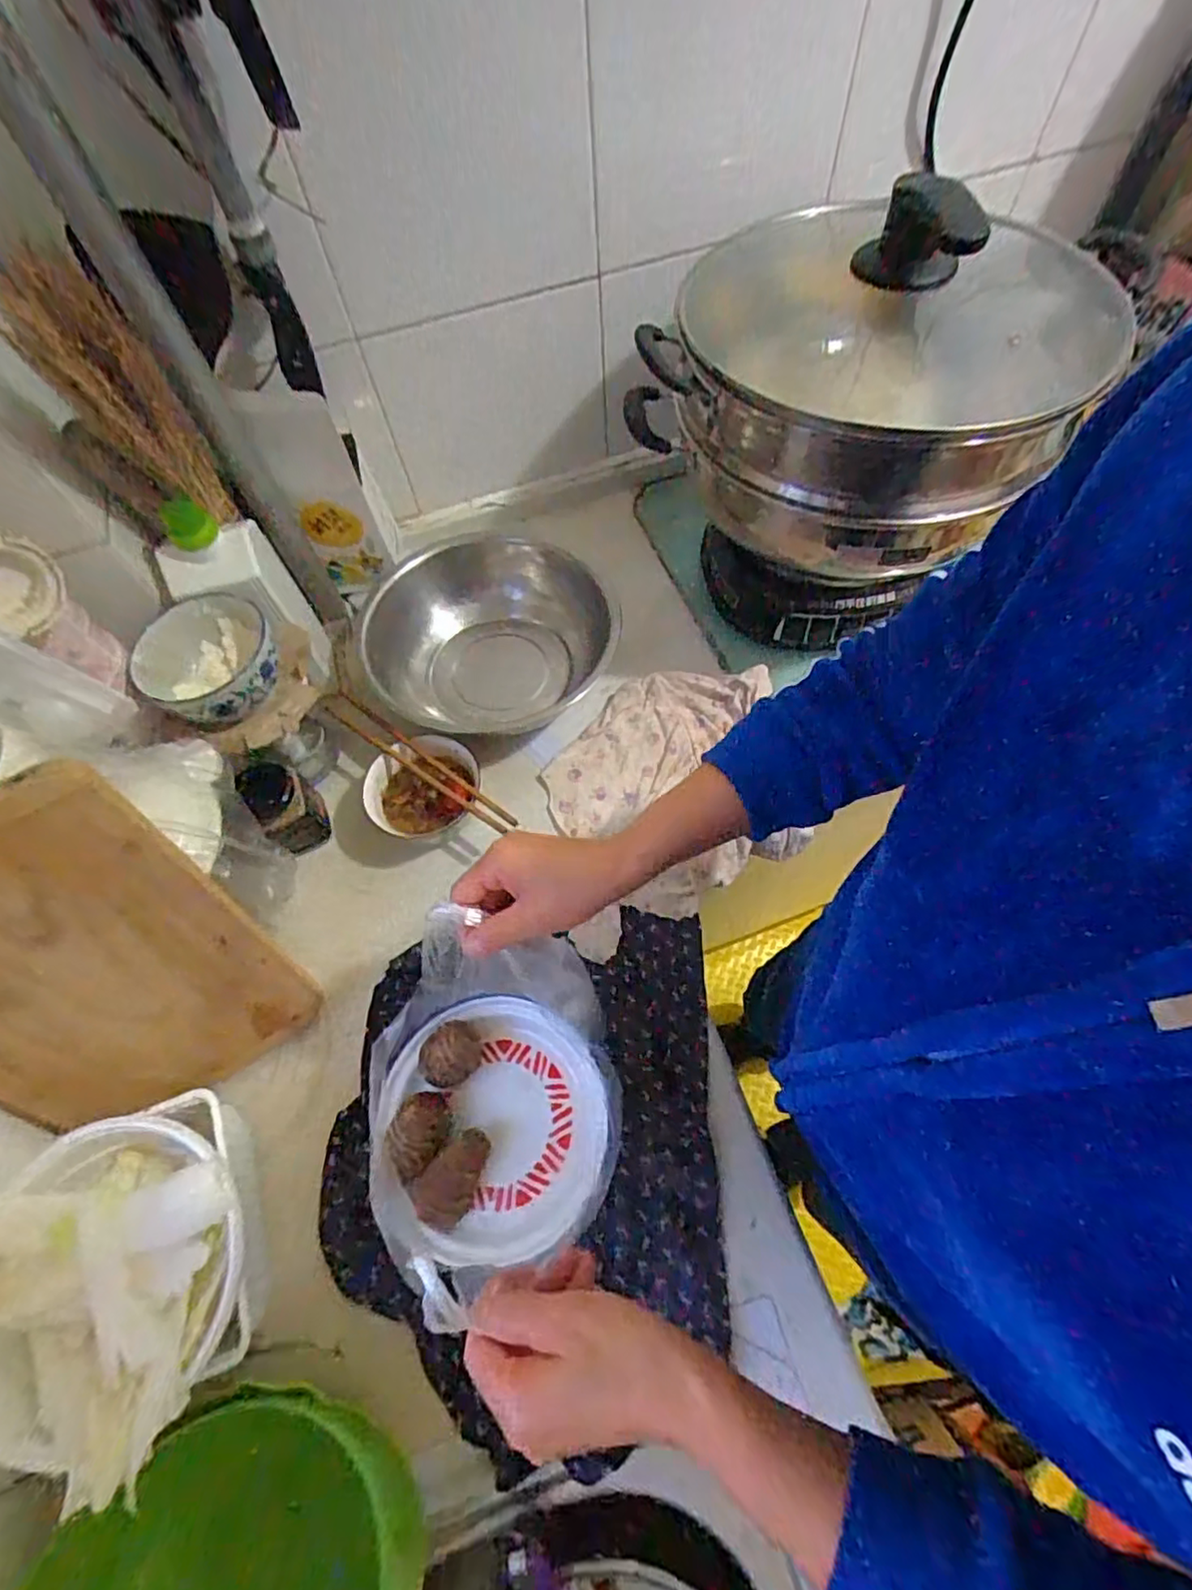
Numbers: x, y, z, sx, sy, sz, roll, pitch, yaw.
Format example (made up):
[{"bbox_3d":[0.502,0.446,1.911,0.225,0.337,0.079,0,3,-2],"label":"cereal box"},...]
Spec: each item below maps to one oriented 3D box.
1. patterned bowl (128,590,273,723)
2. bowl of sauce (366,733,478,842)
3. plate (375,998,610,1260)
[{"bbox_3d":[-0.331,-0.111,0.559,0.108,0.055,0.113,-1,64,3],"label":"patterned bowl"},{"bbox_3d":[-0.168,-0.002,0.636,0.105,0.062,0.097,-1,64,3],"label":"bowl of sauce"},{"bbox_3d":[-0.068,0.219,0.438,0.147,0.028,0.155,-1,64,3],"label":"plate"}]

